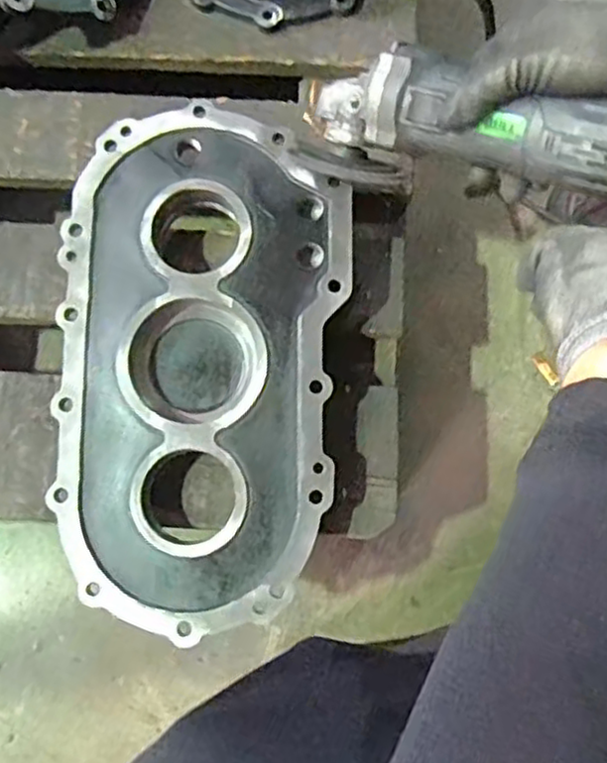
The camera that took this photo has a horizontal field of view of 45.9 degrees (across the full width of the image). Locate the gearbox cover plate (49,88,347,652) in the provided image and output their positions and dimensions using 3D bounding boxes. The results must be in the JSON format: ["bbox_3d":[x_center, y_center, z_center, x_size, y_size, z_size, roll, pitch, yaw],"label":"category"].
[{"bbox_3d":[-0.083,-0.015,0.580,0.216,0.056,0.402,4,79,0],"label":"gearbox cover plate"}]

